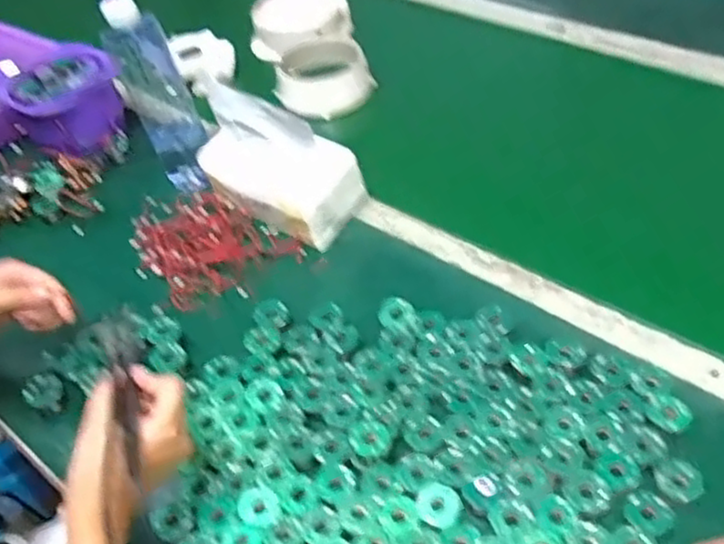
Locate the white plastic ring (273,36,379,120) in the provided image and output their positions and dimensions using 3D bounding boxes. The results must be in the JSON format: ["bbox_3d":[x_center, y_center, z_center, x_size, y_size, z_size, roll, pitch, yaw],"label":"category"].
[{"bbox_3d":[-0.050,-0.267,0.975,0.127,0.049,0.124,-4,47,4],"label":"white plastic ring"}]

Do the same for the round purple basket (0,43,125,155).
[{"bbox_3d":[-0.386,-0.219,0.936,0.151,0.076,0.135,-16,47,-8],"label":"round purple basket"}]

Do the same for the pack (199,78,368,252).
[{"bbox_3d":[-0.092,-0.125,0.755,0.162,0.140,0.093,27,56,29],"label":"pack"}]

